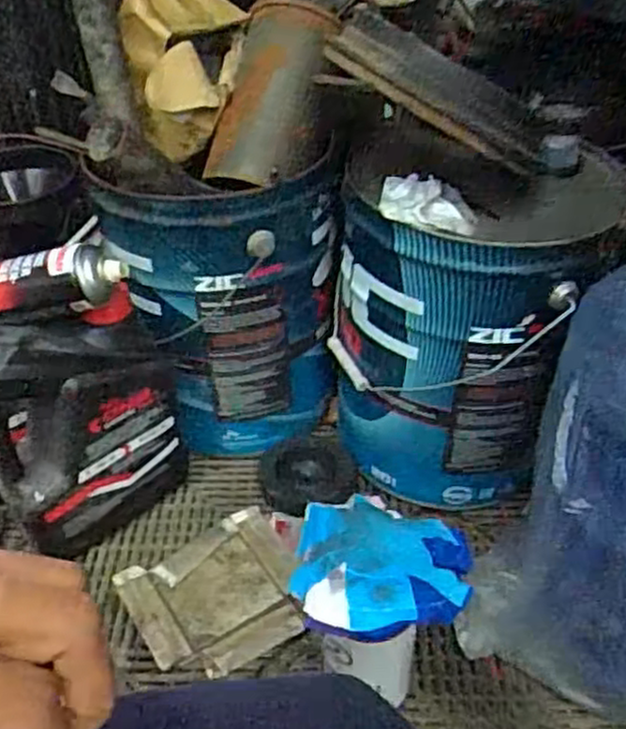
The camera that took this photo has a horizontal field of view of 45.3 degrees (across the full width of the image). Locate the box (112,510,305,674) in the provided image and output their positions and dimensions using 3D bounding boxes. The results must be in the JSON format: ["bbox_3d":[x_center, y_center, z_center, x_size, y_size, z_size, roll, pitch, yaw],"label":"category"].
[{"bbox_3d":[-0.103,0.252,0.830,0.179,0.019,0.173,-21,43,-25],"label":"box"}]

